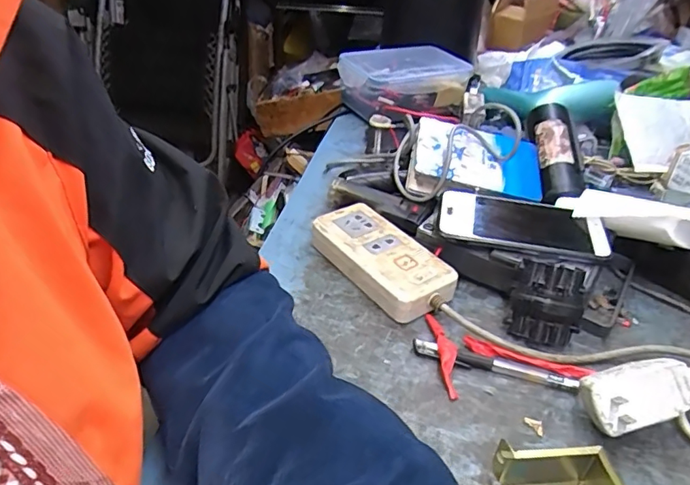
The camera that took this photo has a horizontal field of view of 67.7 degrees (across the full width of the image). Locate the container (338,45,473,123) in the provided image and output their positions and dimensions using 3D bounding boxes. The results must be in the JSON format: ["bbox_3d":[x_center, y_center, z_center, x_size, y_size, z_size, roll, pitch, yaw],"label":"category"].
[{"bbox_3d":[0.092,-0.265,0.840,0.198,0.073,0.132,-12,38,-21],"label":"container"}]

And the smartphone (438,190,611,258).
[{"bbox_3d":[0.170,-0.020,0.496,0.152,0.014,0.080,11,37,13],"label":"smartphone"}]

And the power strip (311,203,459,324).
[{"bbox_3d":[0.034,0.016,0.500,0.068,0.035,0.151,-20,40,-29],"label":"power strip"}]

